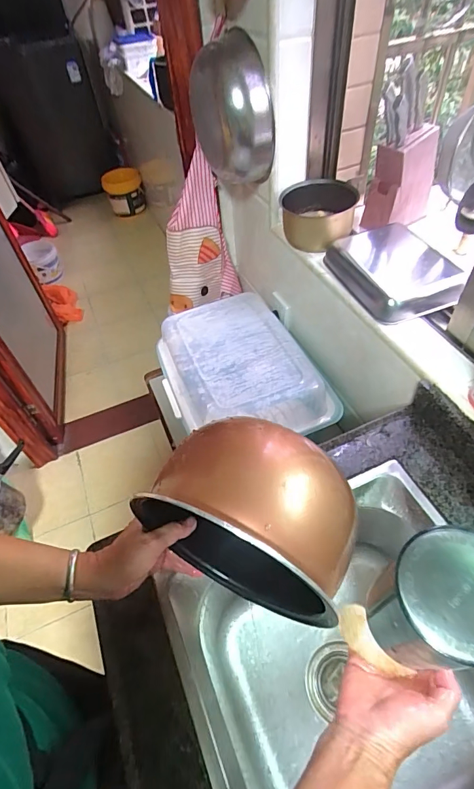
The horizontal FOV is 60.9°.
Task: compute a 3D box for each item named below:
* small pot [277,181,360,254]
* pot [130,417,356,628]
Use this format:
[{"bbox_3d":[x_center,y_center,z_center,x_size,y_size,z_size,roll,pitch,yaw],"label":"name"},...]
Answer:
[{"bbox_3d":[0.171,-0.390,0.884,0.161,0.089,0.147,-2,50,3],"label":"small pot"},{"bbox_3d":[0.019,0.129,0.455,0.221,0.191,0.132,20,55,20],"label":"pot"}]

